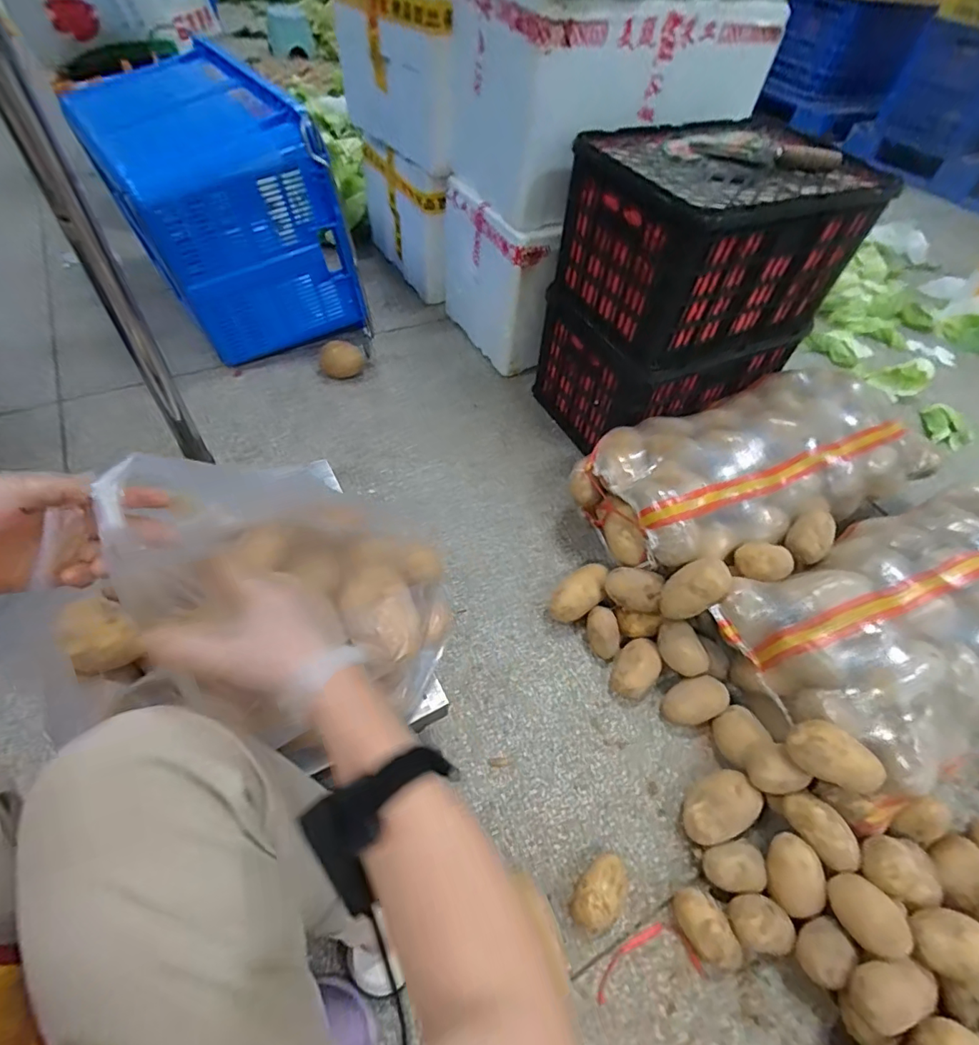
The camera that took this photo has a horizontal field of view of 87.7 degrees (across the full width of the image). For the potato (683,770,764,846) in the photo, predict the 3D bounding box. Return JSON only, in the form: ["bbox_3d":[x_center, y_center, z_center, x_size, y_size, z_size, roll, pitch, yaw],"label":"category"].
[{"bbox_3d":[0.309,0.390,0.693,0.103,0.066,0.072,-25,59,-23],"label":"potato"}]

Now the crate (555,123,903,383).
[{"bbox_3d":[0.405,-0.531,0.976,0.446,0.279,0.339,-19,56,-19],"label":"crate"}]

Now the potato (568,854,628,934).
[{"bbox_3d":[0.135,0.453,0.624,0.051,0.051,0.084,34,56,19],"label":"potato"}]

